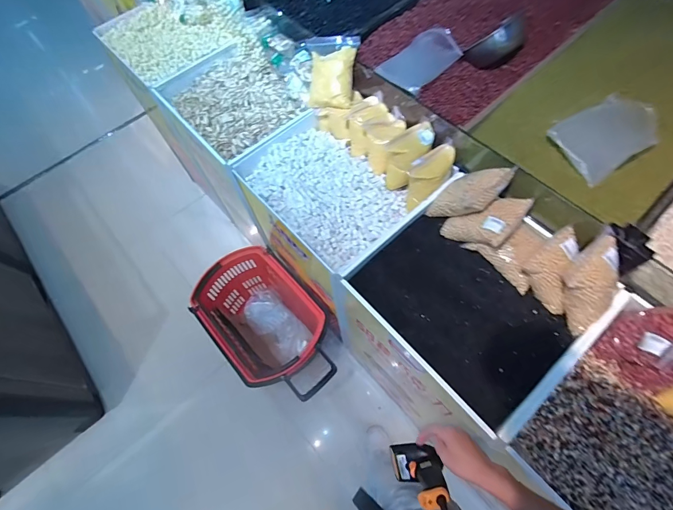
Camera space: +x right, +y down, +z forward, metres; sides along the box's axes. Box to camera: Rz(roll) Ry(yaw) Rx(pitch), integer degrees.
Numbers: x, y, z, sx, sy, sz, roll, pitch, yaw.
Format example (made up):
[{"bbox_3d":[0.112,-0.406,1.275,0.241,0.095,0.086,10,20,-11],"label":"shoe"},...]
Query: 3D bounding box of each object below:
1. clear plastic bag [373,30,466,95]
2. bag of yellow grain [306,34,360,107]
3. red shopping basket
[{"bbox_3d":[0.206,-0.476,0.851,0.181,0.054,0.118,-41,69,-16],"label":"clear plastic bag"},{"bbox_3d":[-0.025,-0.483,0.922,0.154,0.042,0.175,16,101,25],"label":"bag of yellow grain"},{"bbox_3d":[-0.228,0.274,1.297,0.554,0.335,0.337,40,72,20],"label":"red shopping basket"}]

